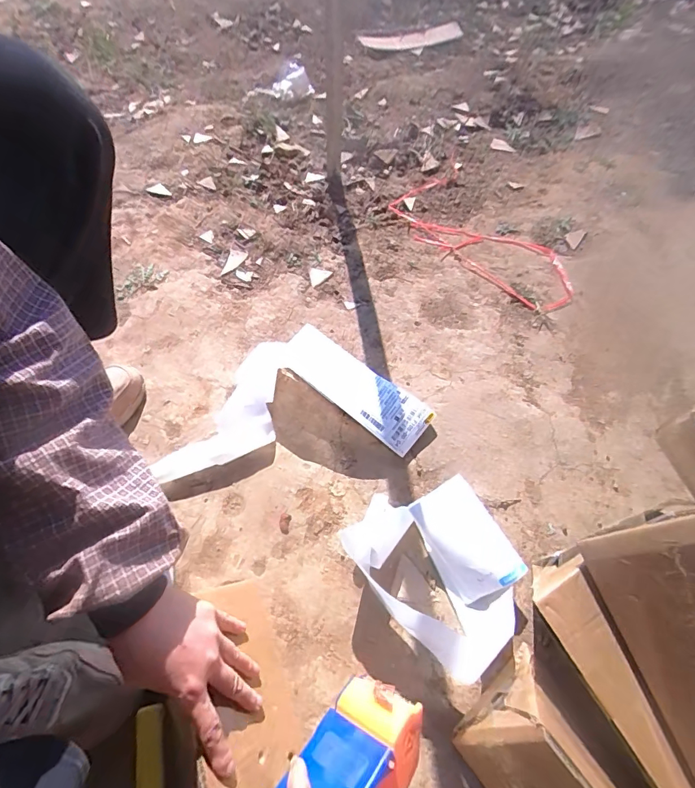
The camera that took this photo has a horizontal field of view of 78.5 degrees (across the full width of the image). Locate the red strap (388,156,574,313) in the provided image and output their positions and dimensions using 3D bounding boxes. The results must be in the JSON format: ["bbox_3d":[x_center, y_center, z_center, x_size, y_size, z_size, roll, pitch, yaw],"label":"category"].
[{"bbox_3d":[0.266,-0.315,0.836,0.223,0.027,0.454,-30,57,-13],"label":"red strap"}]

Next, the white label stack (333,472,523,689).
[{"bbox_3d":[0.111,0.199,0.499,0.164,0.075,0.210,-34,71,-14],"label":"white label stack"}]

